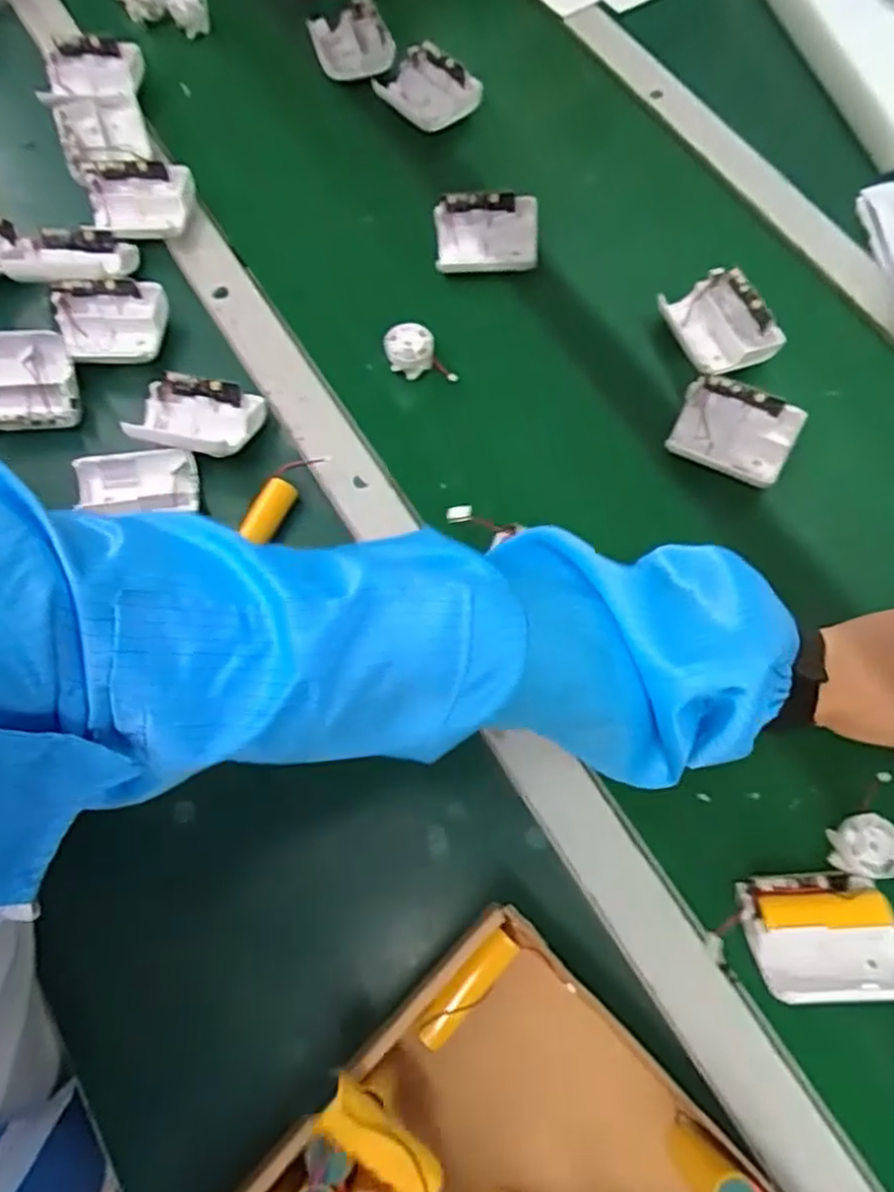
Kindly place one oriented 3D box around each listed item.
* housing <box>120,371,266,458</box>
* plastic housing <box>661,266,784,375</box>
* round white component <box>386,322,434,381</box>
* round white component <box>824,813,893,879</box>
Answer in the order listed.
[{"bbox_3d":[-0.179,-0.132,0.508,0.086,0.032,0.064,9,77,4],"label":"housing"},{"bbox_3d":[0.215,-0.212,0.553,0.066,0.034,0.083,-29,77,-5],"label":"plastic housing"},{"bbox_3d":[-0.029,-0.191,0.545,0.035,0.031,0.029,-16,77,-2],"label":"round white component"},{"bbox_3d":[0.251,0.151,0.426,0.036,0.032,0.034,0,77,2],"label":"round white component"}]

